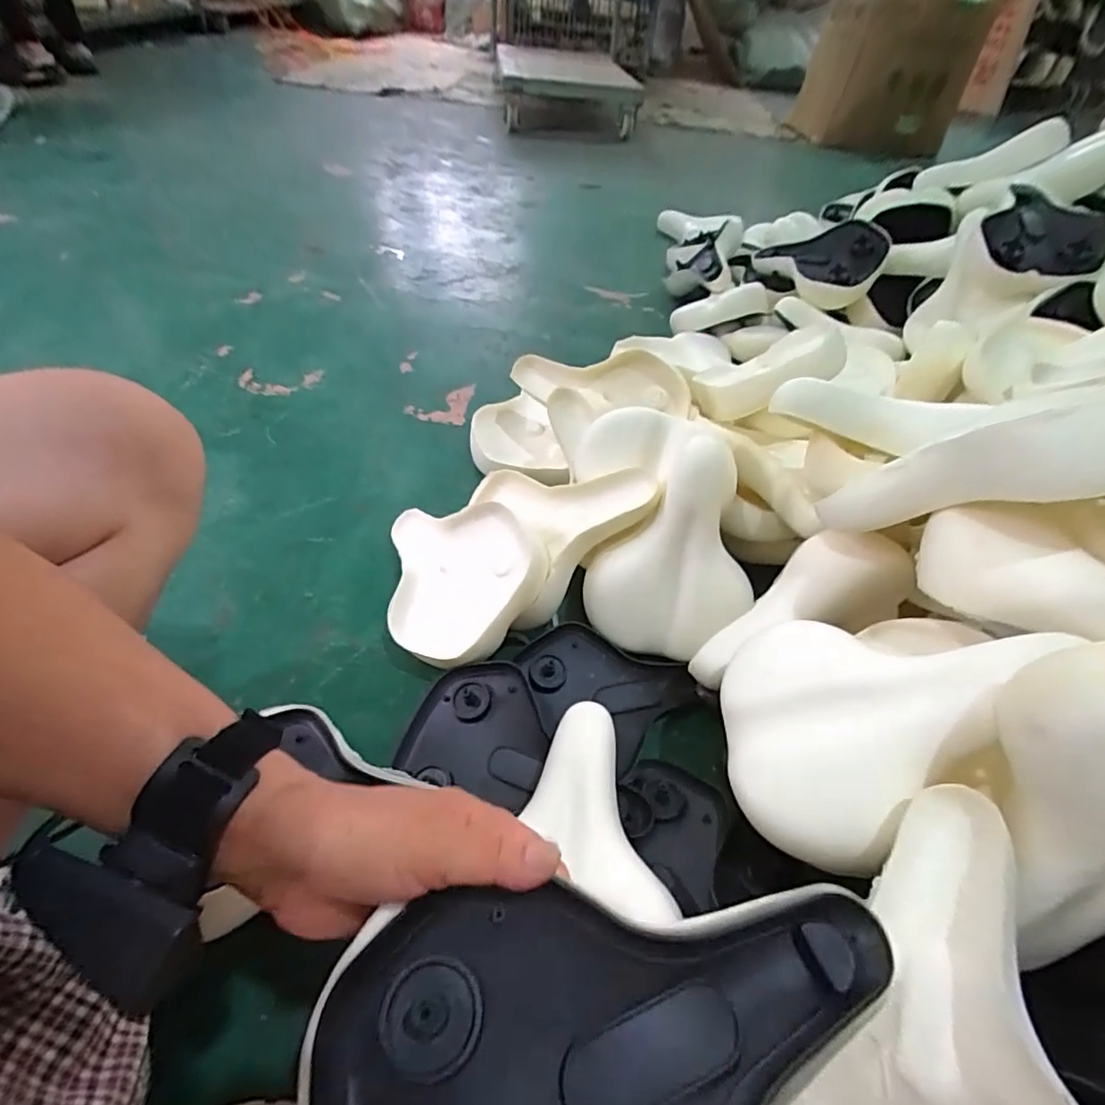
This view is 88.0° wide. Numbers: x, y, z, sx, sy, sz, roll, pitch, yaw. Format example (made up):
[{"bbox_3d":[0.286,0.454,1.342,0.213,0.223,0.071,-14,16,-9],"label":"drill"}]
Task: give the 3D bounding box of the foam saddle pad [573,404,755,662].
[{"bbox_3d":[0.108,-0.025,0.673,0.222,0.108,0.282,-7,72,38],"label":"foam saddle pad"}]

